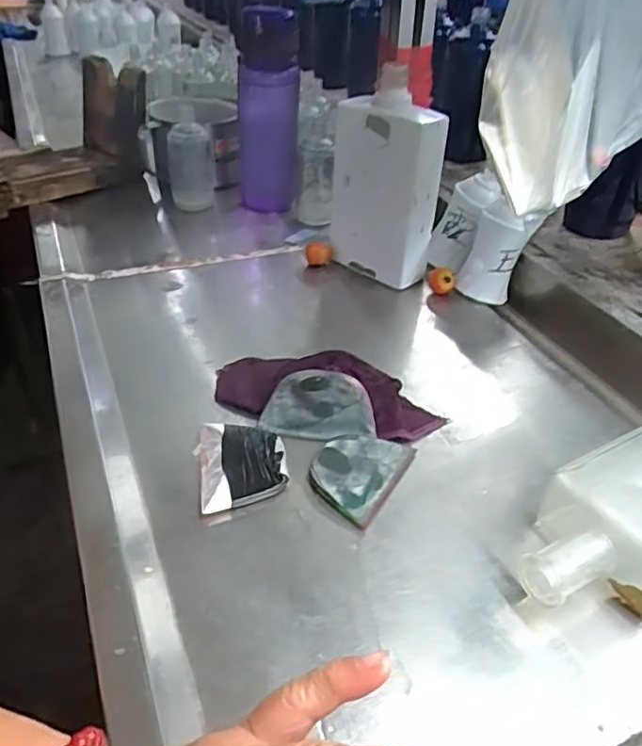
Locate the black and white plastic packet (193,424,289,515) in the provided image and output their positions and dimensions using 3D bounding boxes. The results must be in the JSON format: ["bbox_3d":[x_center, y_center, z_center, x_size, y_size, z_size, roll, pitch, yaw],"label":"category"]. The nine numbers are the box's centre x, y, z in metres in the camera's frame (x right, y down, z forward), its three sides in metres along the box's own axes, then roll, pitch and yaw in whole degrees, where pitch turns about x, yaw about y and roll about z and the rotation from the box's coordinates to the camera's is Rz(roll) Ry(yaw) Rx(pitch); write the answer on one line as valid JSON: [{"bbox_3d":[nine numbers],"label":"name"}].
[{"bbox_3d":[-0.057,0.063,0.449,0.061,0.009,0.080,-6,36,-14],"label":"black and white plastic packet"}]

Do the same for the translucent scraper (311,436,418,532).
[{"bbox_3d":[0.025,0.068,0.447,0.058,0.009,0.084,21,38,22],"label":"translucent scraper"}]

